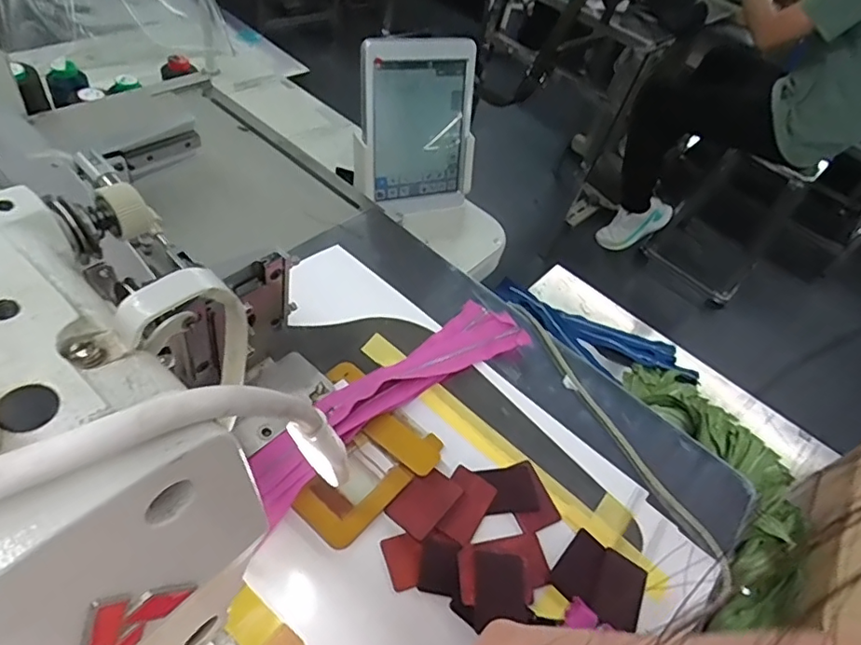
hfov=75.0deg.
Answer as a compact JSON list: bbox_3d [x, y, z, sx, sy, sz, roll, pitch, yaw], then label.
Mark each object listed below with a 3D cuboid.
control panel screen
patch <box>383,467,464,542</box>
[{"bbox_3d":[-0.012,-0.245,0.714,0.158,0.215,0.027,-11,34,-26],"label":"control panel screen"},{"bbox_3d":[-0.003,0.128,0.402,0.034,0.004,0.050,38,55,17],"label":"patch"}]

